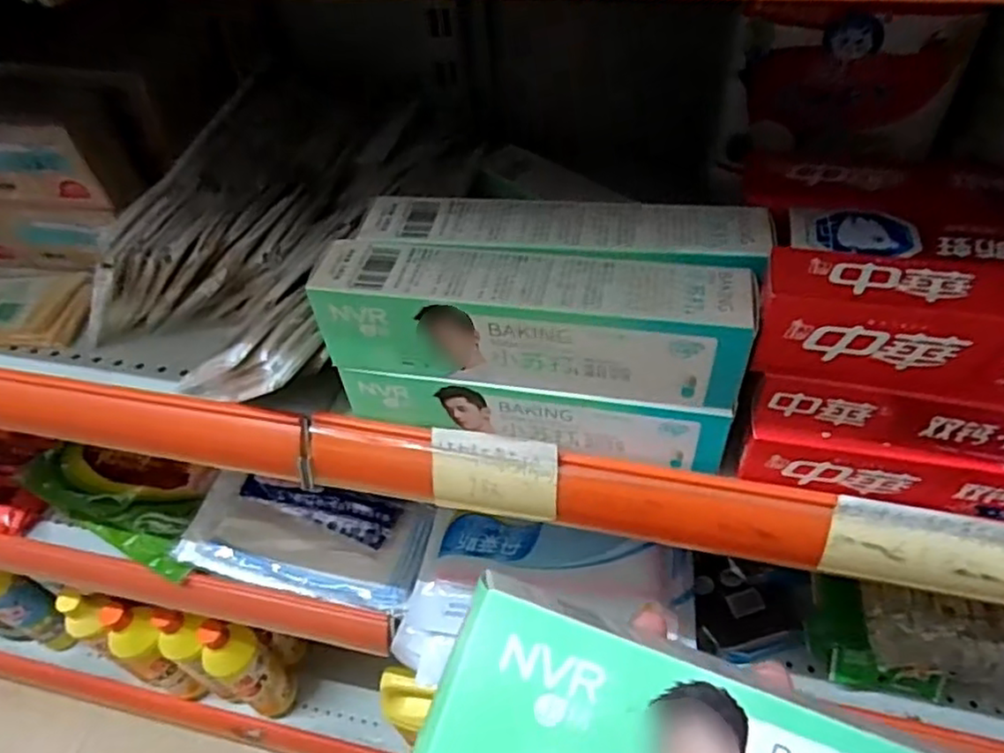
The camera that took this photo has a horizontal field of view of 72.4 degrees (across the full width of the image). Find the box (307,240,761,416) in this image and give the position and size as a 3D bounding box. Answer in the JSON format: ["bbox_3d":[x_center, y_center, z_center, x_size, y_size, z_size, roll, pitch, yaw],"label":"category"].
[{"bbox_3d":[0.014,-0.030,0.338,0.204,0.055,0.049,7,51,11],"label":"box"}]

